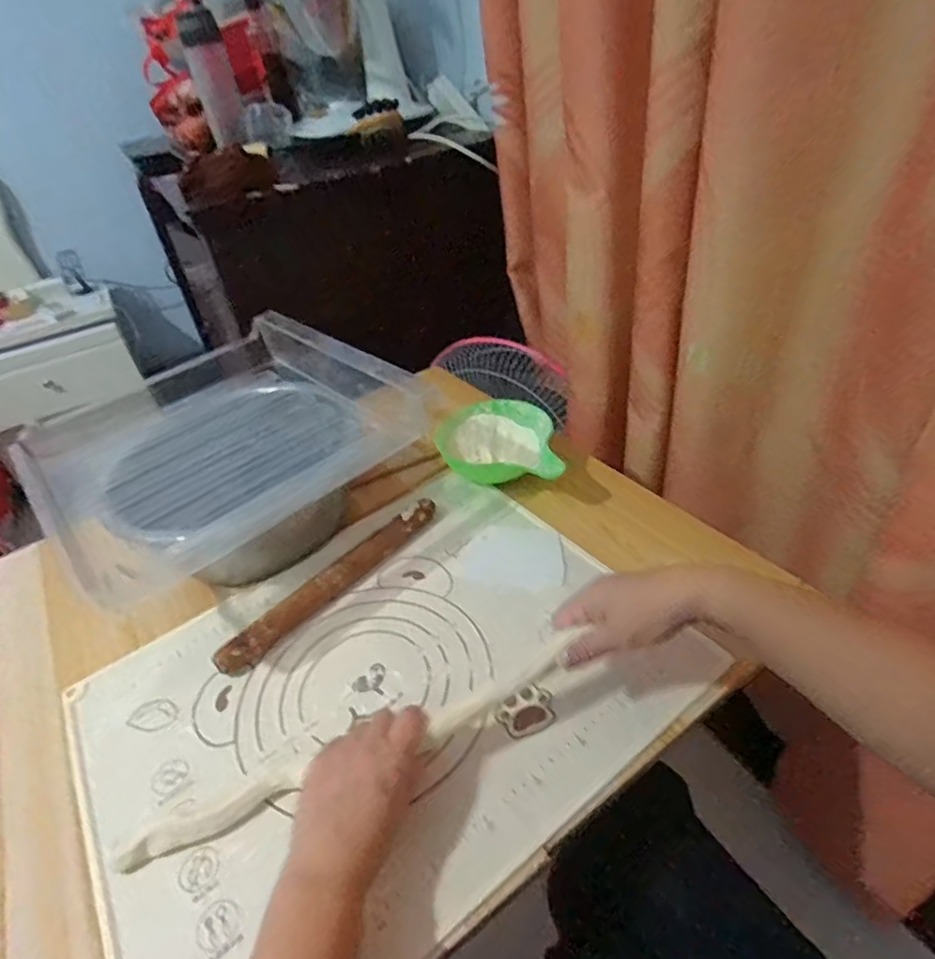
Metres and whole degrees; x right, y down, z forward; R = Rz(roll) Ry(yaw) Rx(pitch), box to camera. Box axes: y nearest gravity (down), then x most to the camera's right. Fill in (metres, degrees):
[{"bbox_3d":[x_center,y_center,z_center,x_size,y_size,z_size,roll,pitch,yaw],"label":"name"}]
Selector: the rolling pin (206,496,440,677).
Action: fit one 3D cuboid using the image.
[{"bbox_3d":[-0.136,0.107,0.631,0.025,0.030,0.279,27,50,36],"label":"rolling pin"}]

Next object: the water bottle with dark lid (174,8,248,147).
[{"bbox_3d":[-0.489,-0.772,1.141,0.077,0.207,0.086,-18,39,-12],"label":"water bottle with dark lid"}]

